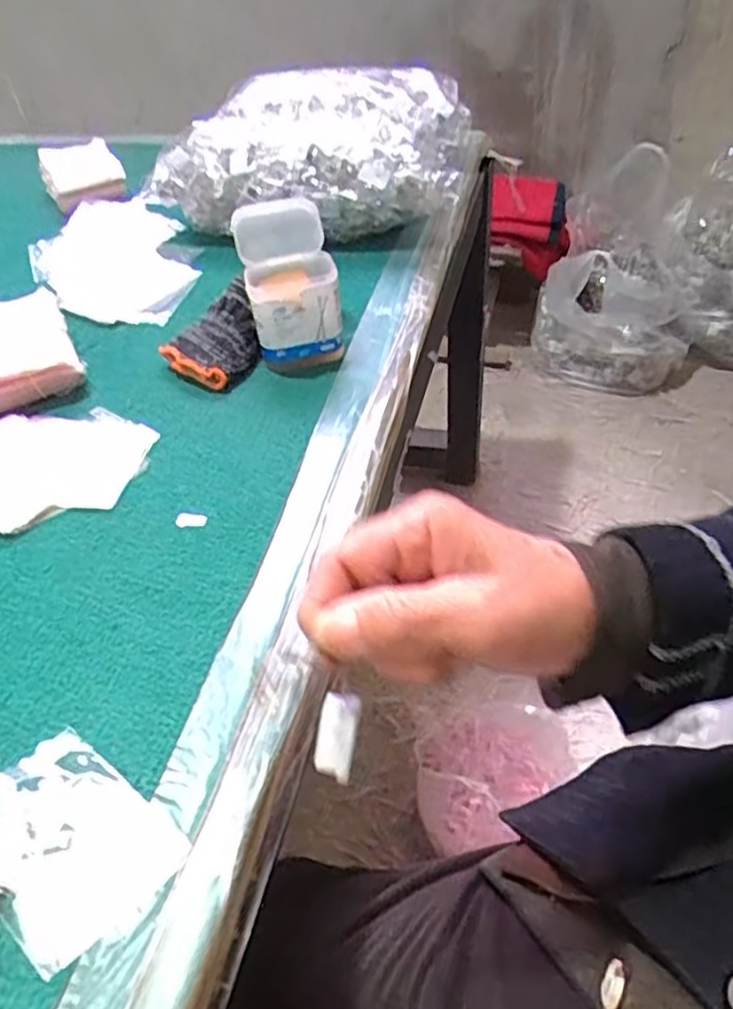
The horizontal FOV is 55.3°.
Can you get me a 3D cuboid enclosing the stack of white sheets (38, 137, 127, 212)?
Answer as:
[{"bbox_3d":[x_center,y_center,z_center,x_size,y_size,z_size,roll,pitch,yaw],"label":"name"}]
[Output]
[{"bbox_3d":[-0.321,-0.370,0.786,0.081,0.038,0.114,-22,48,-17],"label":"stack of white sheets"}]

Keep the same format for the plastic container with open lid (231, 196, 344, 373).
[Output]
[{"bbox_3d":[-0.058,-0.162,0.525,0.065,0.093,0.088,-12,45,-8],"label":"plastic container with open lid"}]

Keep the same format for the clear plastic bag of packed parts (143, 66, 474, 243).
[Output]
[{"bbox_3d":[-0.043,-0.359,0.715,0.267,0.096,0.247,8,46,12],"label":"clear plastic bag of packed parts"}]

